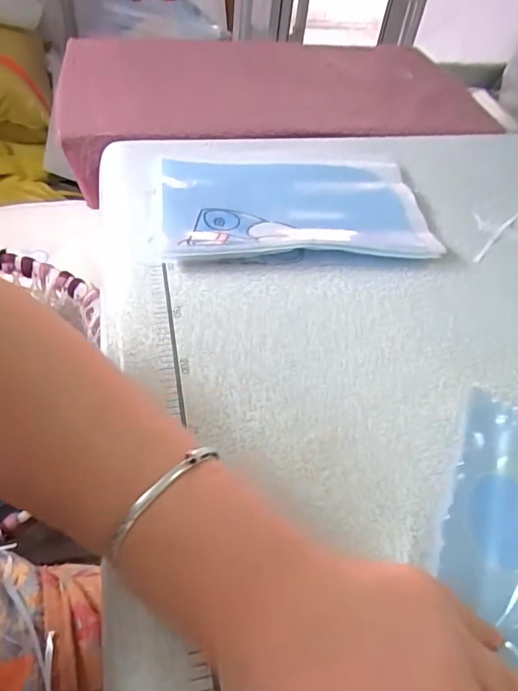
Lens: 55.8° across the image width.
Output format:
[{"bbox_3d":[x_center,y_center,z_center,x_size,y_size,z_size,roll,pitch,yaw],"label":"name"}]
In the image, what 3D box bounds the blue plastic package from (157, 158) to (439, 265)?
[{"bbox_3d":[0.031,-0.120,0.431,0.225,0.020,0.134,-2,50,-7],"label":"blue plastic package"}]

